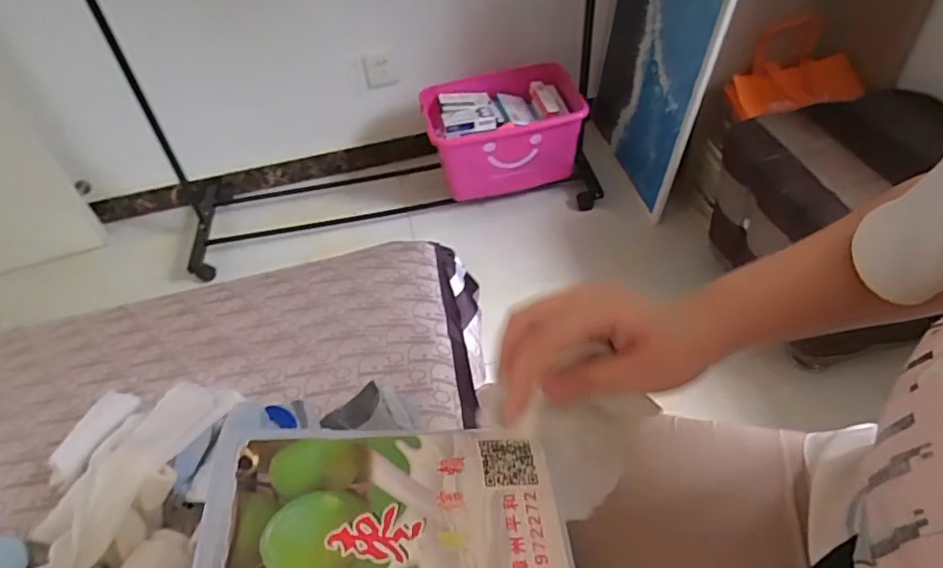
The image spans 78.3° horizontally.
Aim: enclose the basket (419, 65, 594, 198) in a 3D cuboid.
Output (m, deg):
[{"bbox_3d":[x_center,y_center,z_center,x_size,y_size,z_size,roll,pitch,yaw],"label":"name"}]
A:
[{"bbox_3d":[0.103,-0.376,1.447,0.411,0.231,0.231,-14,46,-6],"label":"basket"}]

